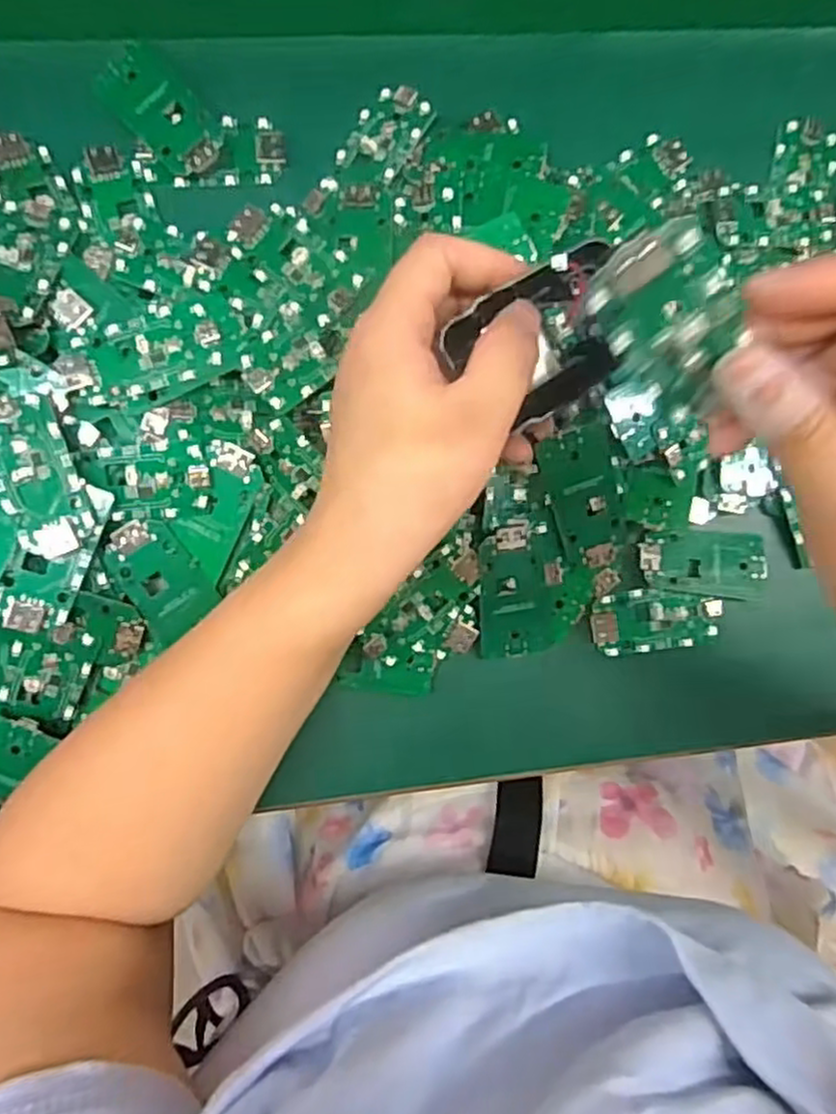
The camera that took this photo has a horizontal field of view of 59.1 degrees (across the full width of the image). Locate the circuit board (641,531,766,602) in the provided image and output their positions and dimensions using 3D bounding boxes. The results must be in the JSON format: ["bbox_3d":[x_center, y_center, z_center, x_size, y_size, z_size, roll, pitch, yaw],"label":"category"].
[{"bbox_3d":[0.136,0.004,0.351,0.059,0.006,0.030,2,90,-7],"label":"circuit board"}]

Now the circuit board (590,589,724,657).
[{"bbox_3d":[0.113,0.031,0.352,0.063,0.005,0.029,-5,91,-7],"label":"circuit board"}]

